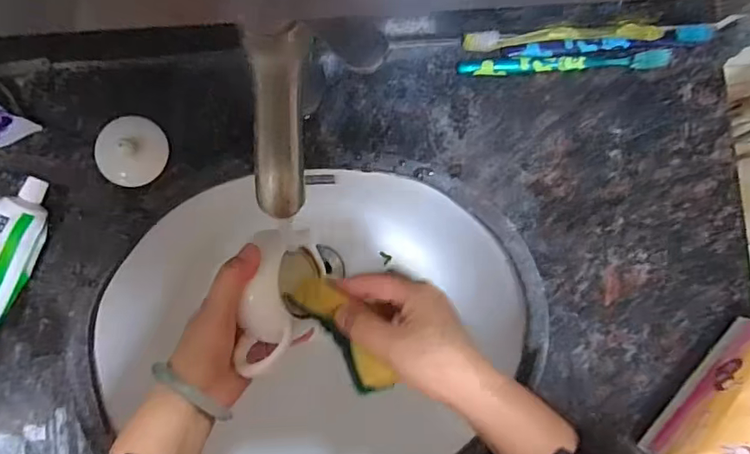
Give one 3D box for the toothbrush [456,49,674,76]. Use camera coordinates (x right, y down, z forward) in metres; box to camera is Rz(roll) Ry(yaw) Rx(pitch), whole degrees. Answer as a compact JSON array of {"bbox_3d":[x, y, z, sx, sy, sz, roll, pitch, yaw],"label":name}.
[{"bbox_3d":[0.170,-0.144,0.465,0.191,0.012,0.014,-4,86,-5],"label":"toothbrush"}]

